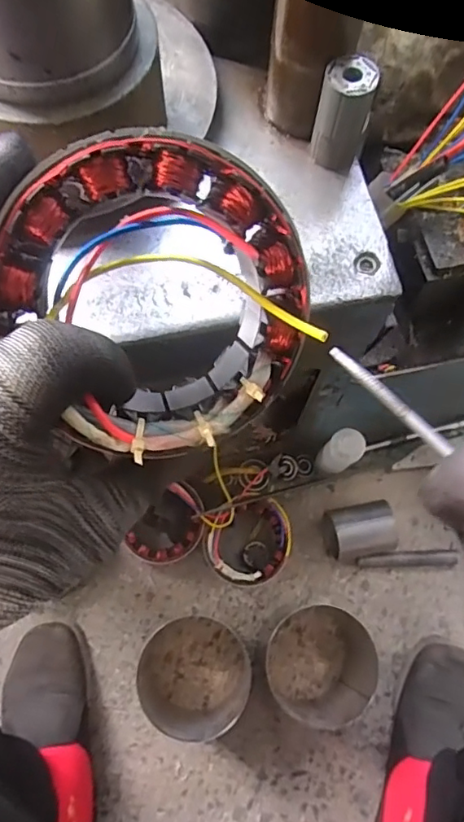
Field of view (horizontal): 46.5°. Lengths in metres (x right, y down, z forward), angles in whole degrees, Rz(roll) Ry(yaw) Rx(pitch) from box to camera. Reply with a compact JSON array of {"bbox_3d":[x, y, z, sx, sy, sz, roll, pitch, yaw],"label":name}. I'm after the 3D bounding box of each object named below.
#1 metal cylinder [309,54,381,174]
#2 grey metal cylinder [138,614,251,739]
[{"bbox_3d":[0.085,-0.227,0.416,0.038,0.073,0.034,19,71,5],"label":"metal cylinder"},{"bbox_3d":[-0.038,0.318,0.651,0.132,0.145,0.125,1,71,-1],"label":"grey metal cylinder"}]

